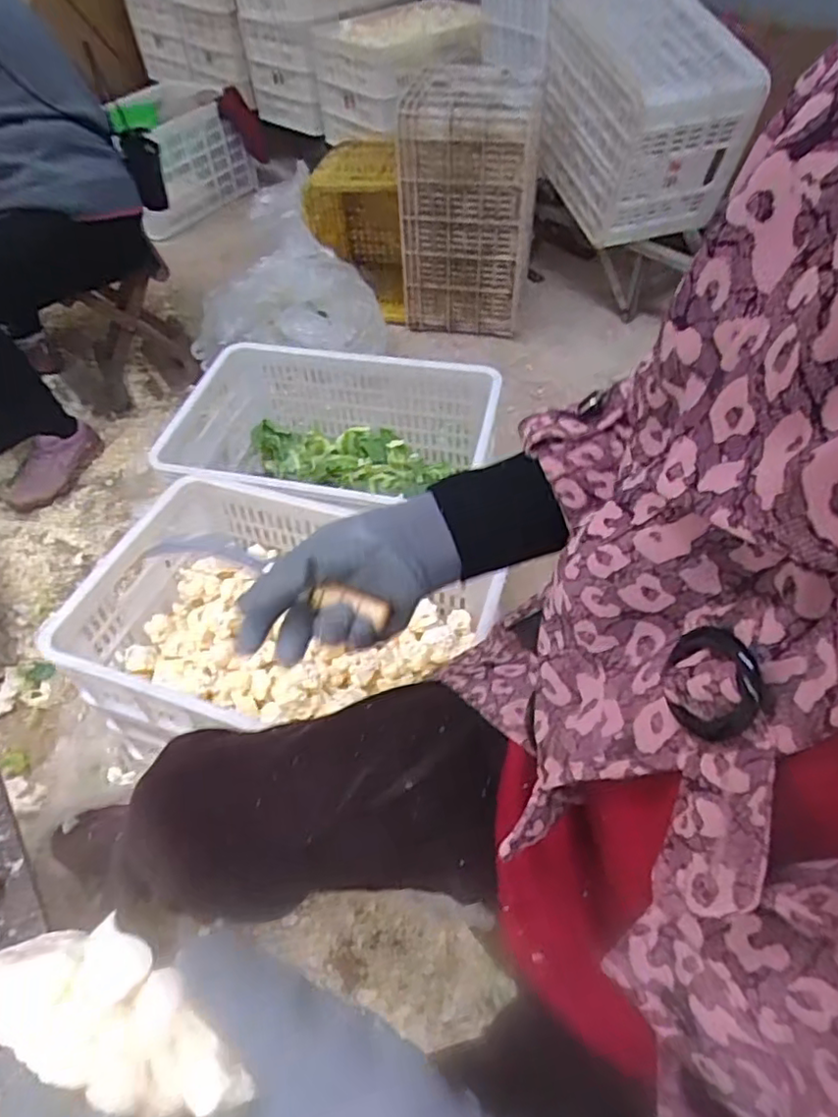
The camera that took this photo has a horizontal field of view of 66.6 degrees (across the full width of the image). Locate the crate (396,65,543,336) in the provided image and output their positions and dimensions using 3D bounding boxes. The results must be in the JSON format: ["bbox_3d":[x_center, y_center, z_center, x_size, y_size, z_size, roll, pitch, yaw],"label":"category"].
[{"bbox_3d":[0.116,-0.835,1.562,0.308,0.523,0.246,4,50,8],"label":"crate"}]

